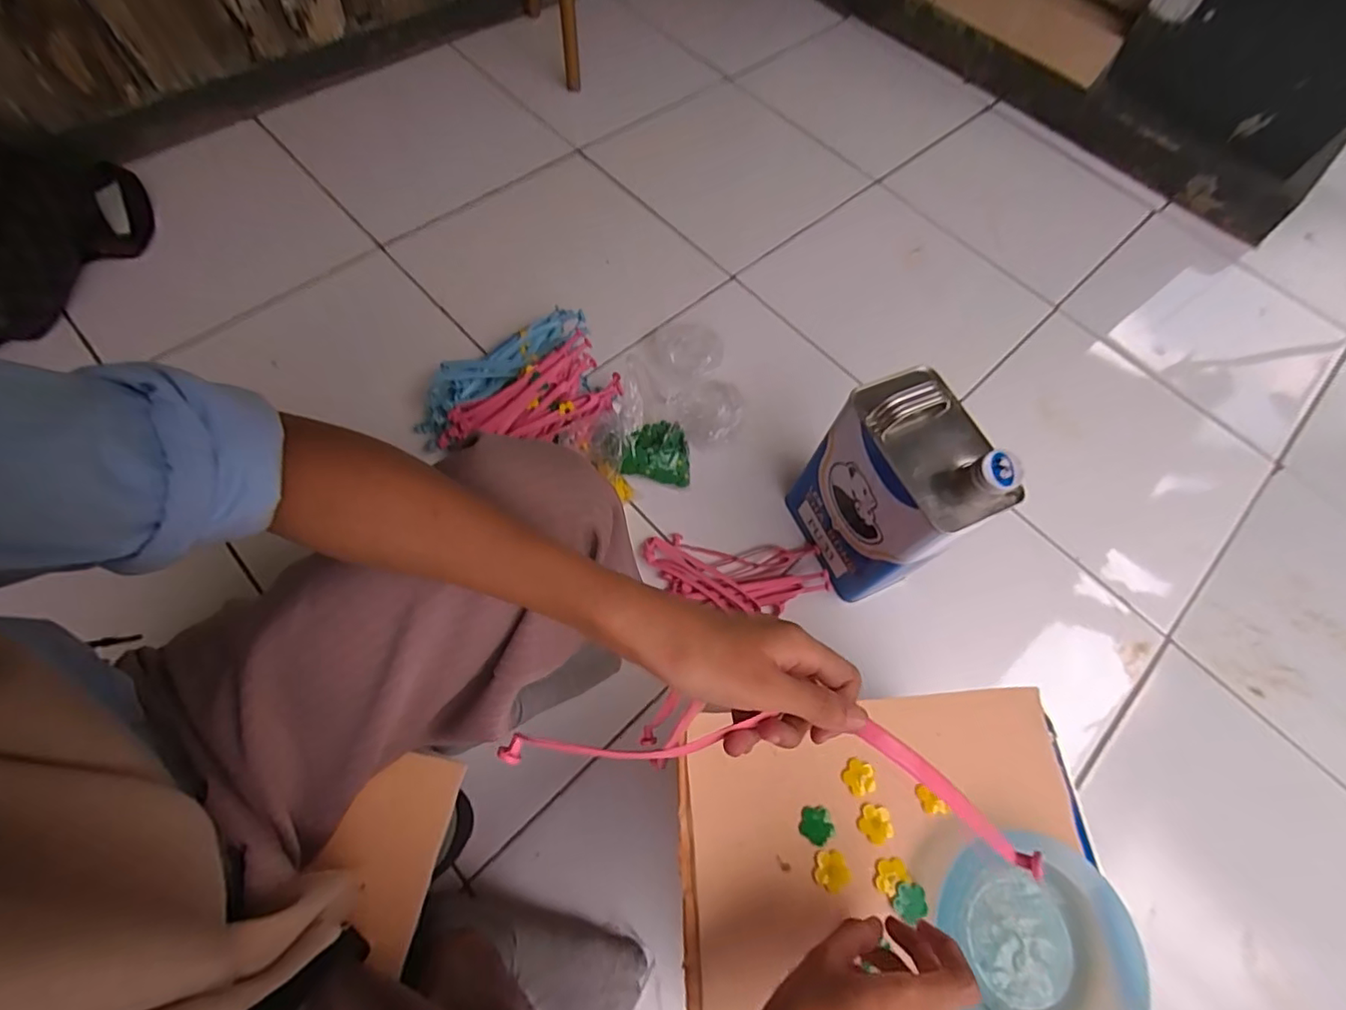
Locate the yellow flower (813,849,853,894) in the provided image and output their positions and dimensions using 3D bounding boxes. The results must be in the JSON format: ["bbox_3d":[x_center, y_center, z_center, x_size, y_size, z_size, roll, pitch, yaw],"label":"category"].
[{"bbox_3d":[0.107,0.246,0.380,0.024,0.004,0.024,-7,66,-9],"label":"yellow flower"}]

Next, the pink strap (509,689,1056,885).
[{"bbox_3d":[0.048,0.128,0.275,0.269,0.044,0.051,8,67,5],"label":"pink strap"}]

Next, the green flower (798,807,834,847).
[{"bbox_3d":[0.101,0.223,0.394,0.024,0.004,0.023,2,65,-5],"label":"green flower"}]

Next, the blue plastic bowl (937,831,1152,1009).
[{"bbox_3d":[0.235,0.282,0.360,0.108,0.036,0.118,2,65,-5],"label":"blue plastic bowl"}]

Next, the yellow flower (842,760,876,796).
[{"bbox_3d":[0.136,0.198,0.409,0.023,0.004,0.023,2,65,-5],"label":"yellow flower"}]

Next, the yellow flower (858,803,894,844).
[{"bbox_3d":[0.144,0.224,0.397,0.024,0.004,0.023,2,65,-5],"label":"yellow flower"}]

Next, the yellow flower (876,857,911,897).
[{"bbox_3d":[0.148,0.252,0.382,0.023,0.004,0.020,-6,66,-8],"label":"yellow flower"}]

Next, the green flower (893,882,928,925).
[{"bbox_3d":[0.158,0.263,0.375,0.020,0.004,0.022,1,67,-3],"label":"green flower"}]

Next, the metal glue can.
[{"bbox_3d":[0.240,-0.014,0.633,0.125,0.254,0.169,-18,68,-13],"label":"metal glue can"}]

